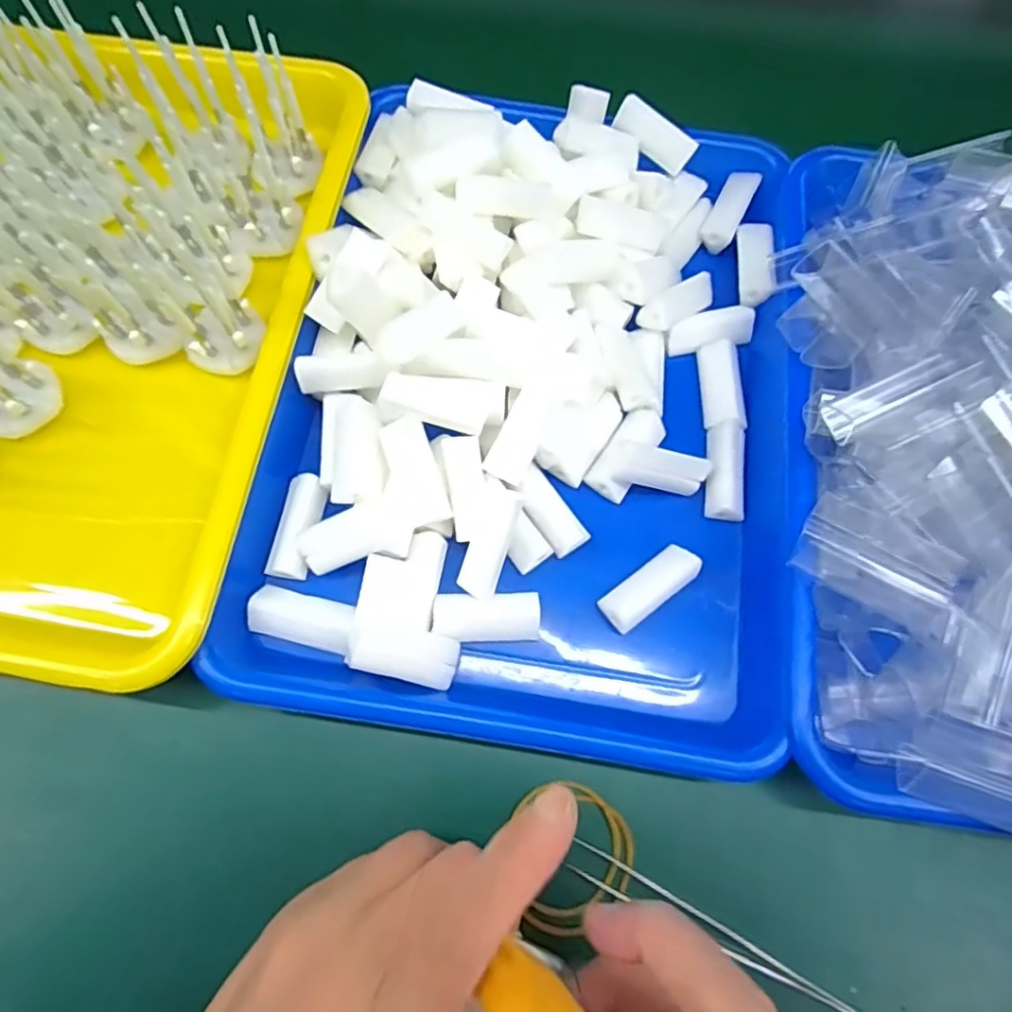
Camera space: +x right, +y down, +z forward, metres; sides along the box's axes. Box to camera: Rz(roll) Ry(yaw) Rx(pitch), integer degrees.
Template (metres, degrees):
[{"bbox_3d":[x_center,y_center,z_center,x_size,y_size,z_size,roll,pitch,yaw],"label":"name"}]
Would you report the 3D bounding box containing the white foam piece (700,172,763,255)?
[{"bbox_3d":[0.123,-0.163,0.348,0.017,0.014,0.048,26,71,8],"label":"white foam piece"}]

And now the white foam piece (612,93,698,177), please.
[{"bbox_3d":[0.080,-0.200,0.340,0.046,0.010,0.020,36,72,-7],"label":"white foam piece"}]

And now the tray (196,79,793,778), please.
[{"bbox_3d":[0.017,-0.059,0.295,0.229,0.055,0.318,8,70,2],"label":"tray"}]

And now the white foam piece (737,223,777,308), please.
[{"bbox_3d":[0.132,-0.130,0.332,0.018,0.011,0.051,9,70,2],"label":"white foam piece"}]

